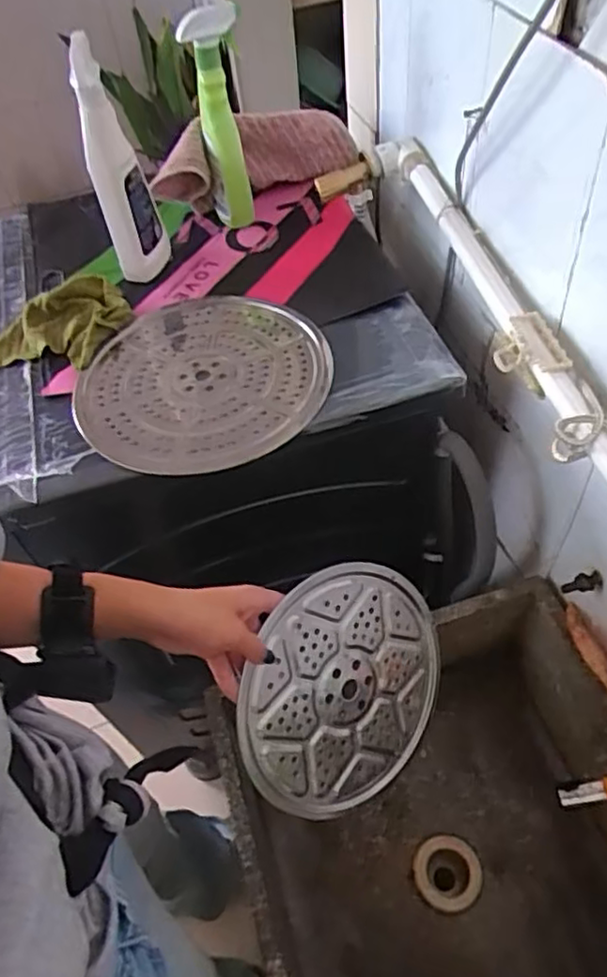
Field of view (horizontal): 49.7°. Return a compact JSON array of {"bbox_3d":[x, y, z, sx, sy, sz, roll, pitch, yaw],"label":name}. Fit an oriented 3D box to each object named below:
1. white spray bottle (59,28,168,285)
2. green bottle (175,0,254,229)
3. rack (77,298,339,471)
[{"bbox_3d":[-0.208,-0.361,0.735,0.065,0.240,0.067,-16,52,-7],"label":"white spray bottle"},{"bbox_3d":[-0.098,-0.437,0.798,0.060,0.240,0.052,-7,52,0],"label":"green bottle"},{"bbox_3d":[-0.110,-0.126,0.721,0.268,0.011,0.264,-3,52,3],"label":"rack"}]

